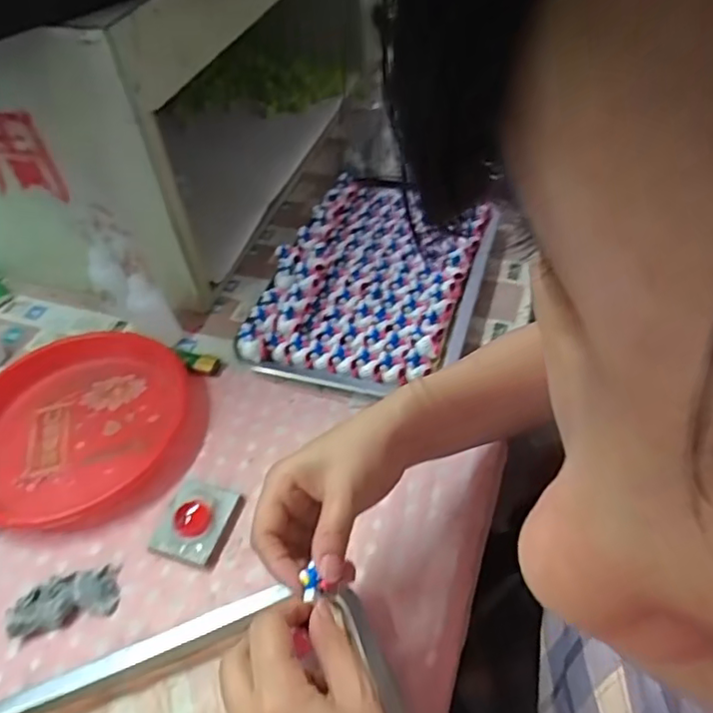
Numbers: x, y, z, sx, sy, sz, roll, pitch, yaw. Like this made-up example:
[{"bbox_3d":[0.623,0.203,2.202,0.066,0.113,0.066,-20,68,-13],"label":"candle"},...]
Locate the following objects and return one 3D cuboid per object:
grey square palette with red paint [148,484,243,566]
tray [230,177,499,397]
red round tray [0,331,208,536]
[{"bbox_3d":[-0.125,0.128,0.456,0.053,0.022,0.061,11,50,14],"label":"grey square palette with red paint"},{"bbox_3d":[0.022,-0.083,0.600,0.197,0.032,0.287,17,56,7],"label":"tray"},{"bbox_3d":[-0.239,0.061,0.518,0.199,0.035,0.190,-2,48,3],"label":"red round tray"}]

